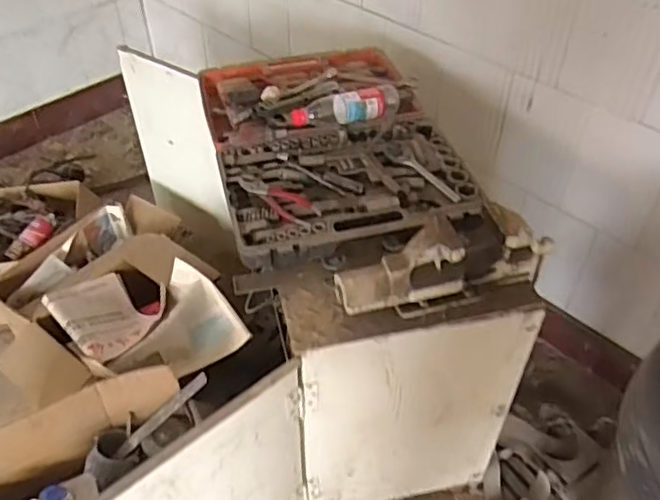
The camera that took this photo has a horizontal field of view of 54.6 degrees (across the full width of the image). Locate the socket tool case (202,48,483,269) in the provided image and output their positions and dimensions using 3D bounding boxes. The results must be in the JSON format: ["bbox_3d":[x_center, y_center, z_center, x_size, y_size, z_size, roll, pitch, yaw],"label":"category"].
[{"bbox_3d":[-0.010,-0.261,1.371,0.474,0.070,0.710,-11,44,-9],"label":"socket tool case"}]

